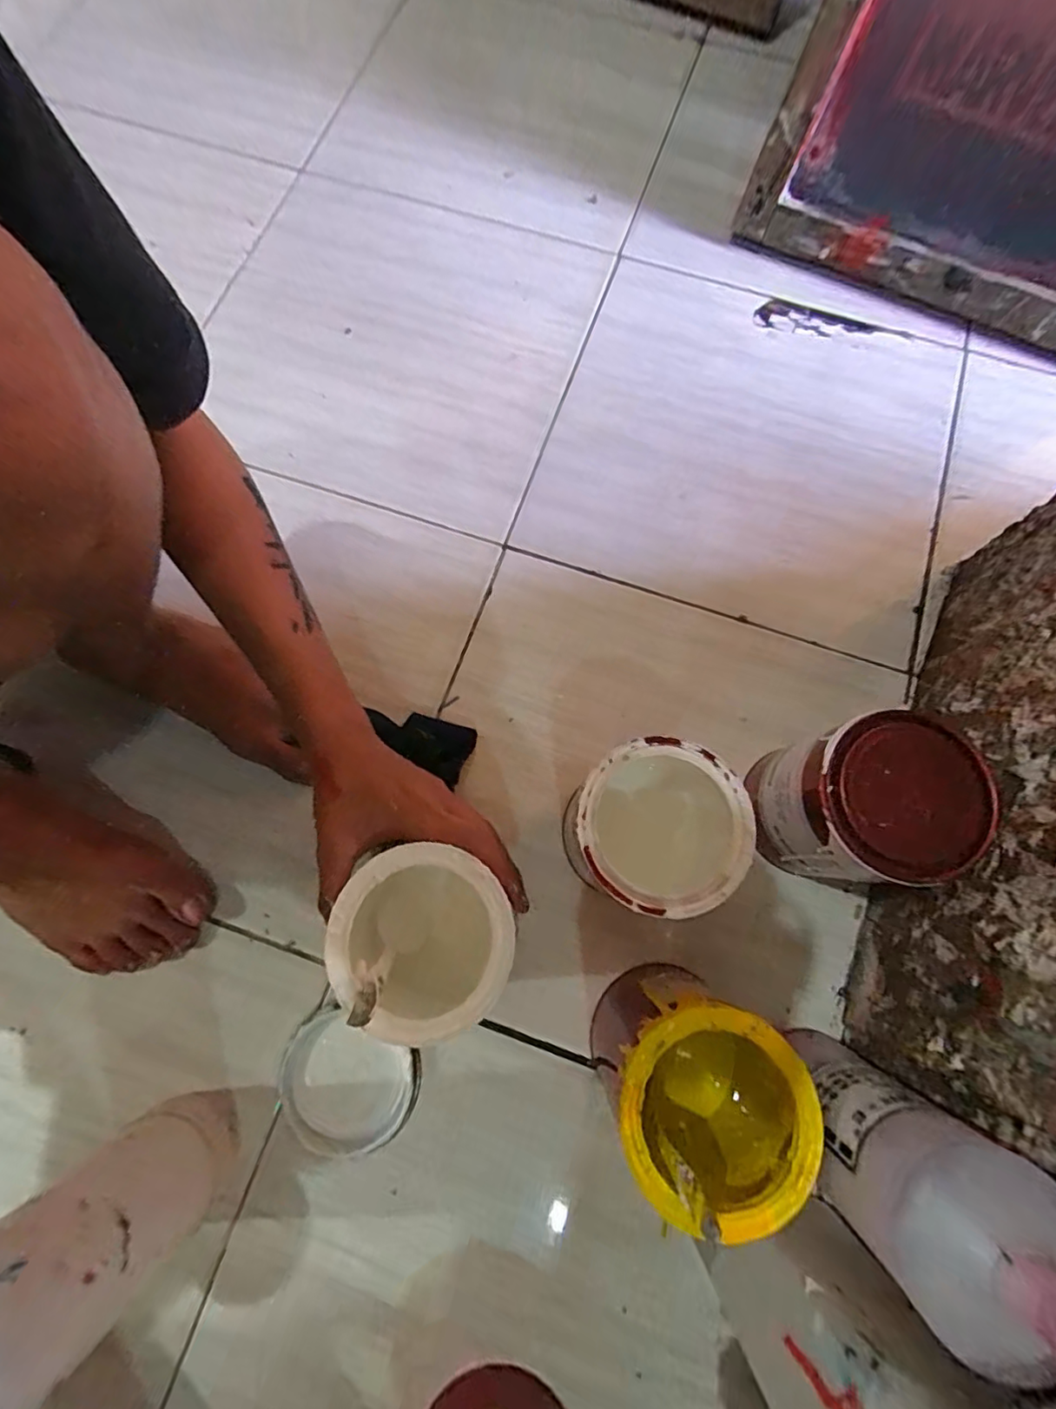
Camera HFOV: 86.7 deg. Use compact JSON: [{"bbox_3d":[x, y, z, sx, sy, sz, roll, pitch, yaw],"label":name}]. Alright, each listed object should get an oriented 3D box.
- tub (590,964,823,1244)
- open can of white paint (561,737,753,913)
[{"bbox_3d":[0.106,0.246,0.370,0.109,0.144,0.109,0,75,0],"label":"tub"},{"bbox_3d":[0.087,0.093,0.415,0.109,0.134,0.106,0,75,0],"label":"open can of white paint"}]

